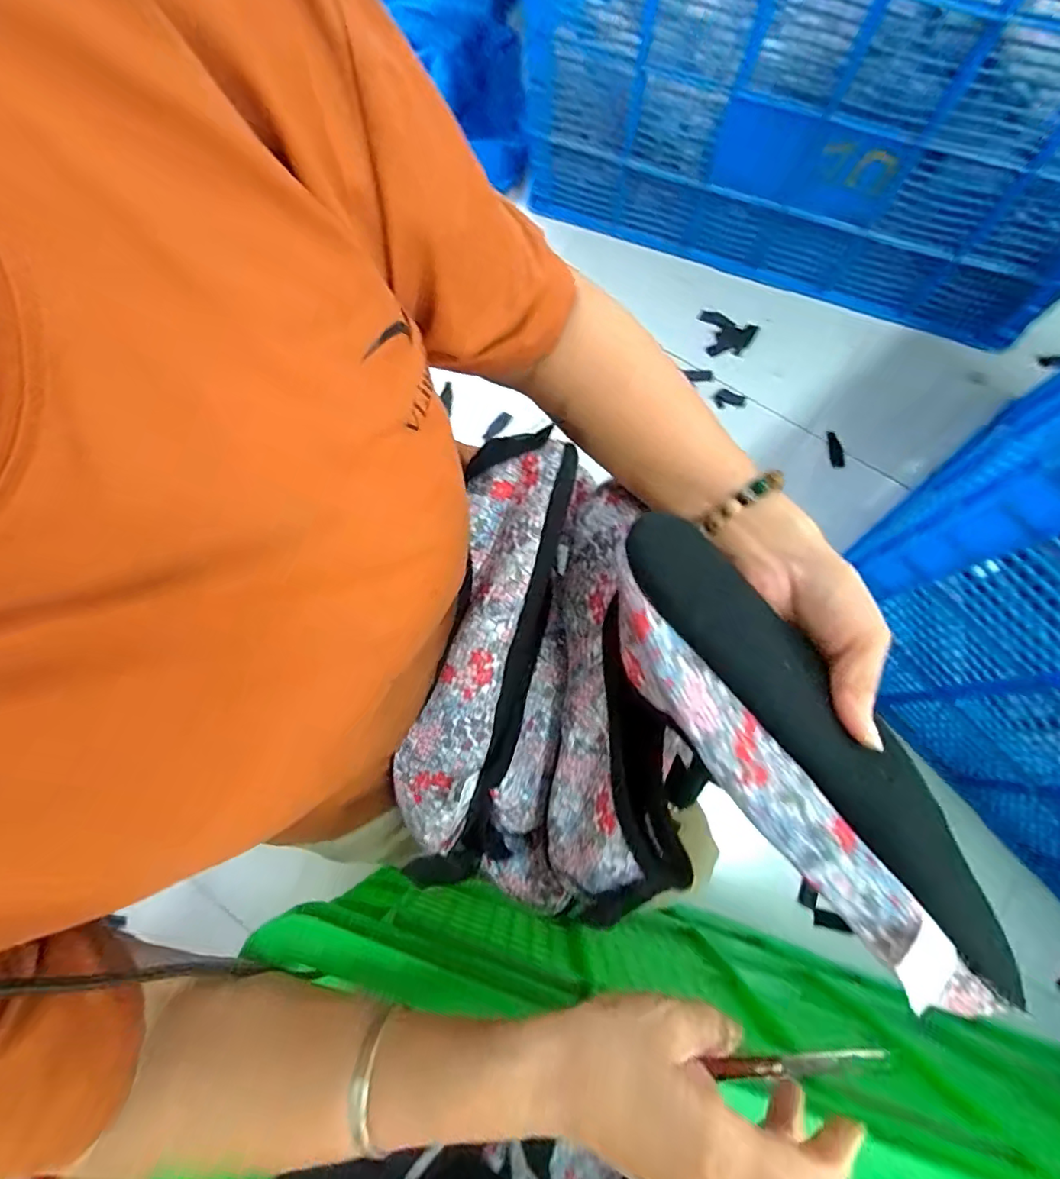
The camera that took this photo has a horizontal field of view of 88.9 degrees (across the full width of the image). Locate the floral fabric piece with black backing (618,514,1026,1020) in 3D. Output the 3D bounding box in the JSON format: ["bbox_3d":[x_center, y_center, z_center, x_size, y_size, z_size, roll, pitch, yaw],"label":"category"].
[{"bbox_3d":[0.125,0.072,0.250,0.086,0.051,0.242,-36,80,-10],"label":"floral fabric piece with black backing"}]

